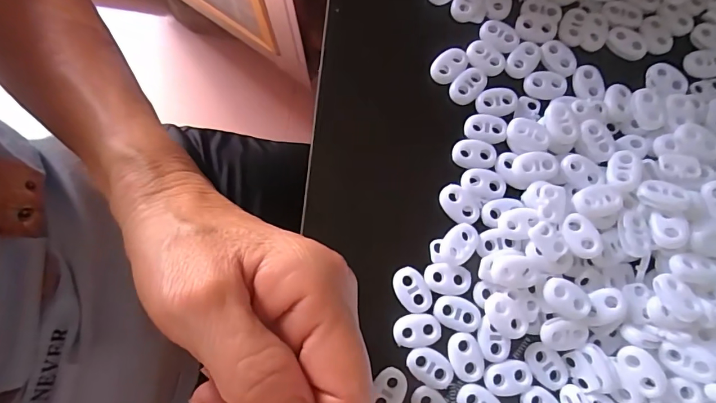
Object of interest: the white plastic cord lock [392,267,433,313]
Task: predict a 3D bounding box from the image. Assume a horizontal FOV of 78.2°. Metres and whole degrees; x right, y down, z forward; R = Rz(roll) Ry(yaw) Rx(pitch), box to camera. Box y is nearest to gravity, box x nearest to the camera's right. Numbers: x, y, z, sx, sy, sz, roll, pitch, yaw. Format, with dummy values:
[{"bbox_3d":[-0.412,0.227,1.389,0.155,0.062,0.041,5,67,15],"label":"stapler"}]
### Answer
[{"bbox_3d":[0.027,0.043,0.214,0.015,0.004,0.023,-31,79,-5],"label":"white plastic cord lock"}]

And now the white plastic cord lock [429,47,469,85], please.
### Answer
[{"bbox_3d":[0.050,-0.074,0.242,0.021,0.007,0.015,-42,80,-7],"label":"white plastic cord lock"}]

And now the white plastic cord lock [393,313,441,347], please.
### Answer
[{"bbox_3d":[0.028,0.061,0.210,0.022,0.004,0.015,-2,78,1],"label":"white plastic cord lock"}]

